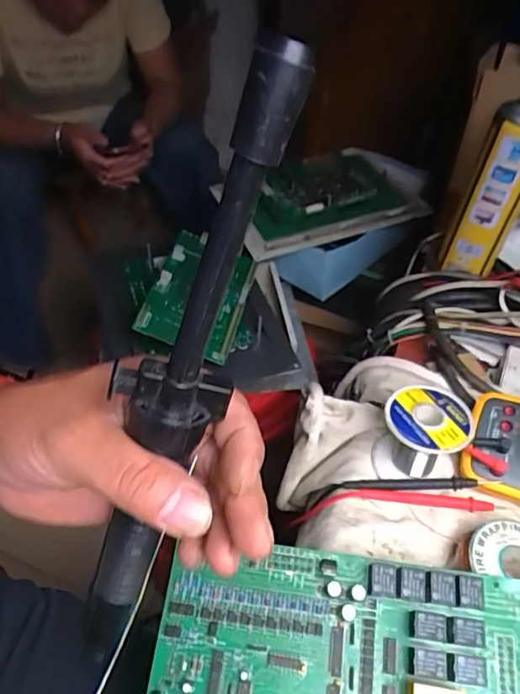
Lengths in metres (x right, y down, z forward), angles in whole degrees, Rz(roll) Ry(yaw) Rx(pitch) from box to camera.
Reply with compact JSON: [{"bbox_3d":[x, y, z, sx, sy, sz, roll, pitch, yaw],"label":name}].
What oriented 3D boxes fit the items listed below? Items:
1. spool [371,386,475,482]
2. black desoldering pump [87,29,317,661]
[{"bbox_3d":[0.128,0.073,0.435,0.063,0.064,0.060,2,48,-2],"label":"spool"},{"bbox_3d":[-0.039,0.027,0.220,0.030,0.278,0.025,34,29,24],"label":"black desoldering pump"}]

